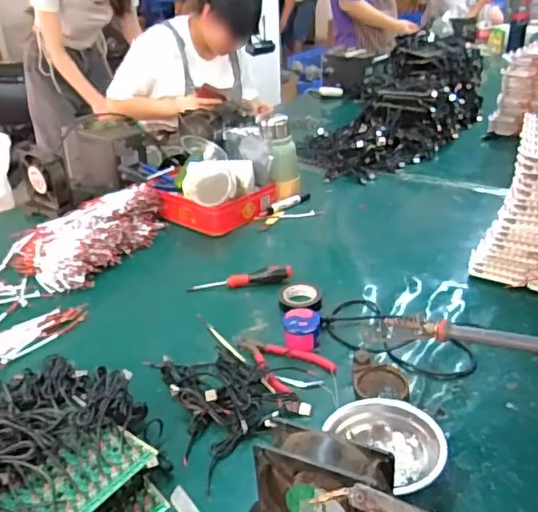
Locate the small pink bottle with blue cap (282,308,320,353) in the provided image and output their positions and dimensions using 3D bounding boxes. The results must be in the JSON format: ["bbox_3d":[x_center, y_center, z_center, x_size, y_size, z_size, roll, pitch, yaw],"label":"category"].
[{"bbox_3d":[0.046,0.107,0.790,0.050,0.044,0.053,0,28,4],"label":"small pink bottle with blue cap"}]

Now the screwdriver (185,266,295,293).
[{"bbox_3d":[-0.048,0.037,0.945,0.172,0.031,0.020,-3,28,-1],"label":"screwdriver"}]

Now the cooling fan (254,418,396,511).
[{"bbox_3d":[0.050,0.220,0.516,0.125,0.119,0.048,11,31,23],"label":"cooling fan"}]

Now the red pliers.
[{"bbox_3d":[0.012,0.138,0.770,0.087,0.015,0.138,-25,36,-36],"label":"red pliers"}]

